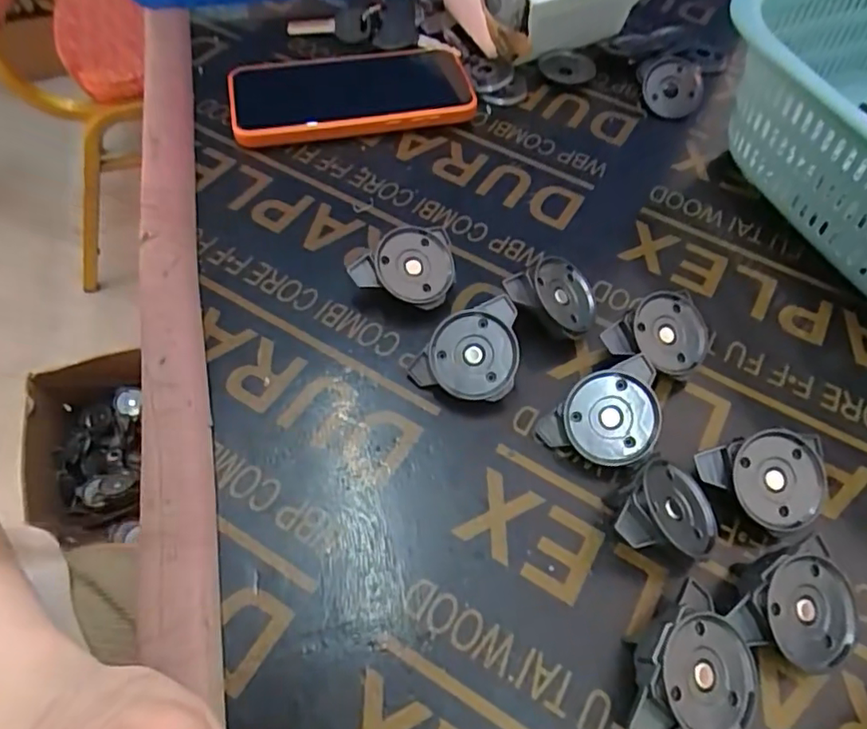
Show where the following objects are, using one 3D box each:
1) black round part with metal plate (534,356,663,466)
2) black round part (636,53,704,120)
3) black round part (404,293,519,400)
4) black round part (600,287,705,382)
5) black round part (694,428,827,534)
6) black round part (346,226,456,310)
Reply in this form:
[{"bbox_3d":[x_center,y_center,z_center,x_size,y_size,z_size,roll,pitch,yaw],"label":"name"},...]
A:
[{"bbox_3d":[0.080,0.026,0.275,0.059,0.013,0.042,-22,85,5],"label":"black round part with metal plate"},{"bbox_3d":[0.171,-0.206,0.431,0.042,0.018,0.052,-12,61,1],"label":"black round part"},{"bbox_3d":[0.015,-0.007,0.293,0.052,0.016,0.049,0,84,5],"label":"black round part"},{"bbox_3d":[0.117,-0.013,0.303,0.051,0.014,0.043,-35,91,-13],"label":"black round part"},{"bbox_3d":[0.148,0.052,0.264,0.053,0.015,0.042,-14,83,-4],"label":"black round part"},{"bbox_3d":[-0.017,-0.052,0.316,0.052,0.024,0.043,-3,85,-11],"label":"black round part"}]

